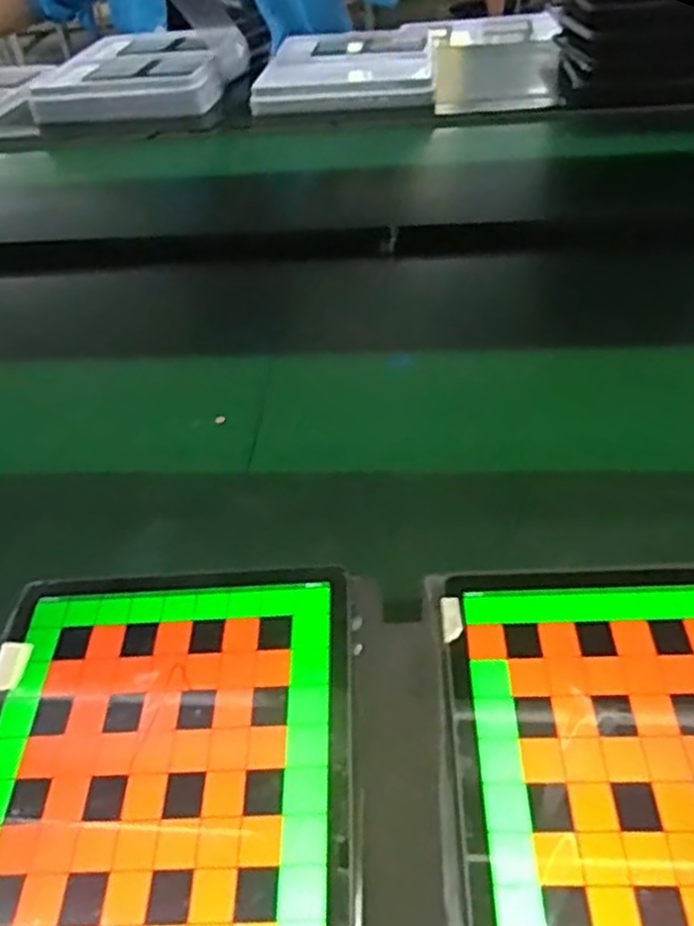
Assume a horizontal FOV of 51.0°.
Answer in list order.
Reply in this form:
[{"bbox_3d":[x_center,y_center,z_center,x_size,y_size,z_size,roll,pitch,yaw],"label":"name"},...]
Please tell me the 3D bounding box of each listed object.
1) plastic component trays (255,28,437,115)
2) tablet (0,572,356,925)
[{"bbox_3d":[0.004,-0.583,1.067,0.248,0.056,0.281,0,40,5],"label":"plastic component trays"},{"bbox_3d":[-0.079,0.147,0.284,0.162,0.004,0.241,-3,47,4],"label":"tablet"}]

